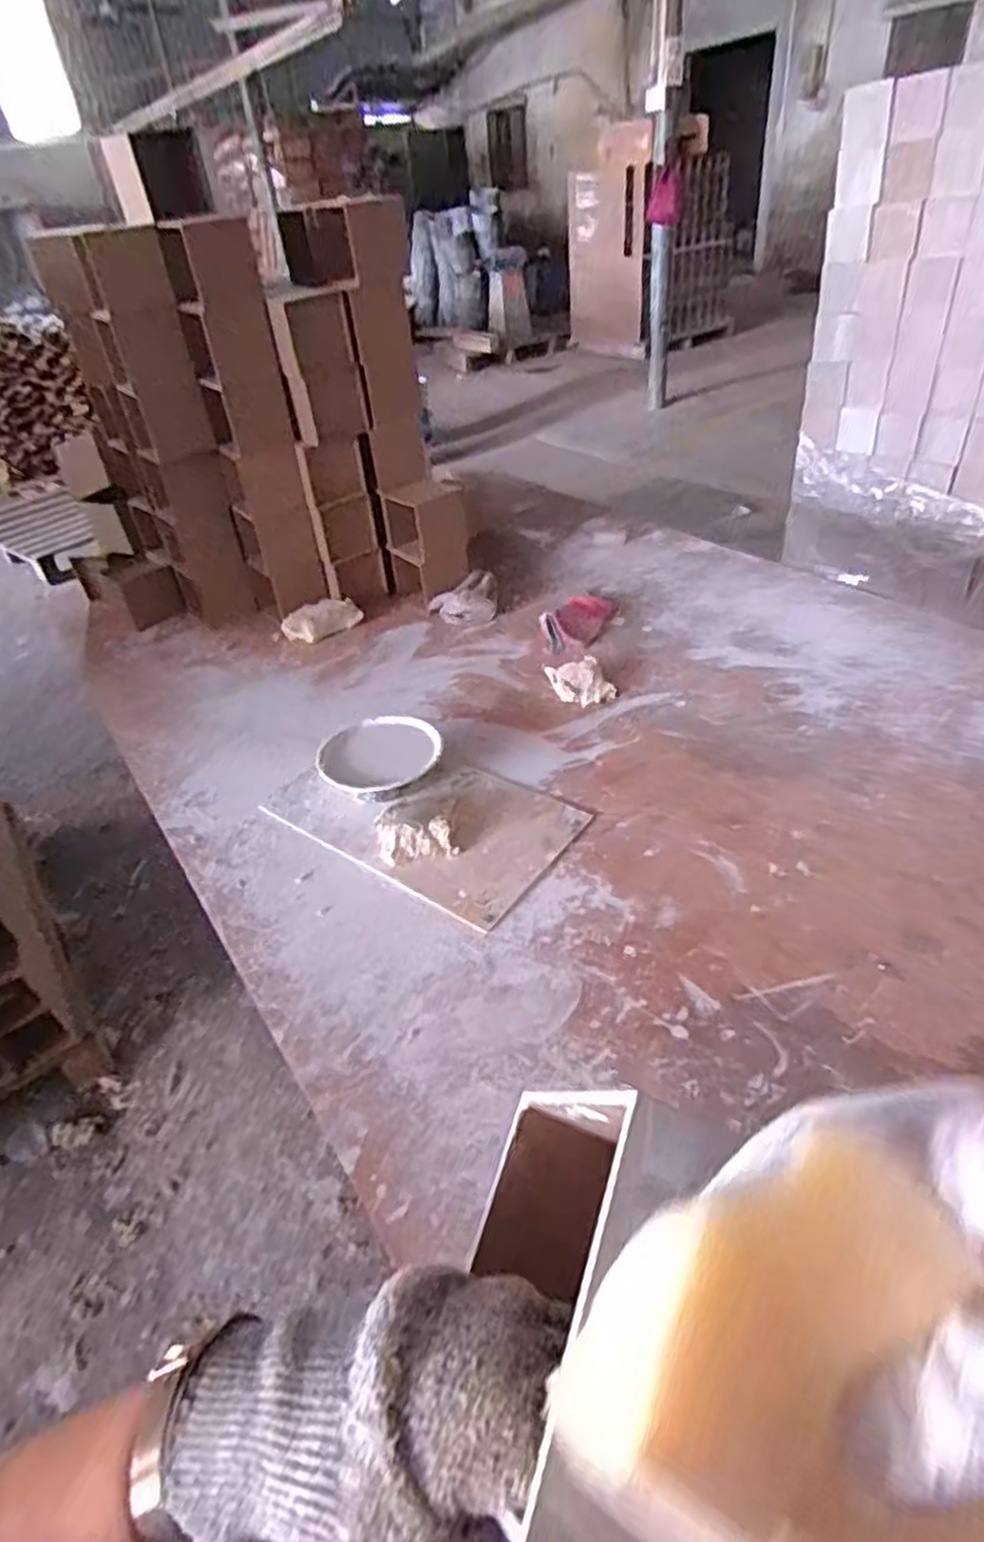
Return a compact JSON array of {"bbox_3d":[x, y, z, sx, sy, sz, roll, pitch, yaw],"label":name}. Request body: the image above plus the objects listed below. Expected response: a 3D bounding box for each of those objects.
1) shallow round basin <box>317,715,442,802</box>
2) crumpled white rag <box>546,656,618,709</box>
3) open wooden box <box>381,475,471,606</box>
[{"bbox_3d":[-0.159,-0.011,1.076,0.161,0.063,0.143,-23,40,-19],"label":"shallow round basin"},{"bbox_3d":[0.146,-0.146,1.215,0.090,0.034,0.094,-13,40,-7],"label":"crumpled white rag"},{"bbox_3d":[-0.129,-0.450,1.476,0.123,0.201,0.133,-30,43,-26],"label":"open wooden box"}]

